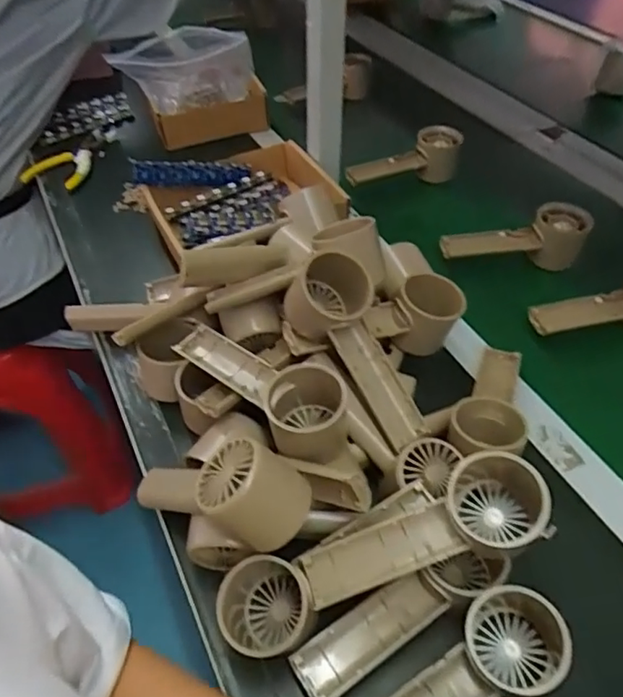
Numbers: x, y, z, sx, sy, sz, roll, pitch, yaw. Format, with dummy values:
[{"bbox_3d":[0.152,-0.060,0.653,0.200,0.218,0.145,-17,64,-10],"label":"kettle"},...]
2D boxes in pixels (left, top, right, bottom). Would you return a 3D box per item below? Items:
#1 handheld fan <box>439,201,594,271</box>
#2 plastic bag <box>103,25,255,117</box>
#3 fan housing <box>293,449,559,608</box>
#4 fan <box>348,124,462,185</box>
[{"bbox_3d":[0.226,-0.122,0.643,0.159,0.056,0.052,-1,49,2],"label":"handheld fan"},{"bbox_3d":[-0.172,-0.380,0.788,0.178,0.126,0.114,-14,50,-10],"label":"plastic bag"},{"bbox_3d":[0.072,0.118,0.370,0.163,0.059,0.068,-24,50,1],"label":"fan housing"},{"bbox_3d":[0.119,-0.240,0.762,0.160,0.076,0.048,-15,50,-10],"label":"fan"}]

